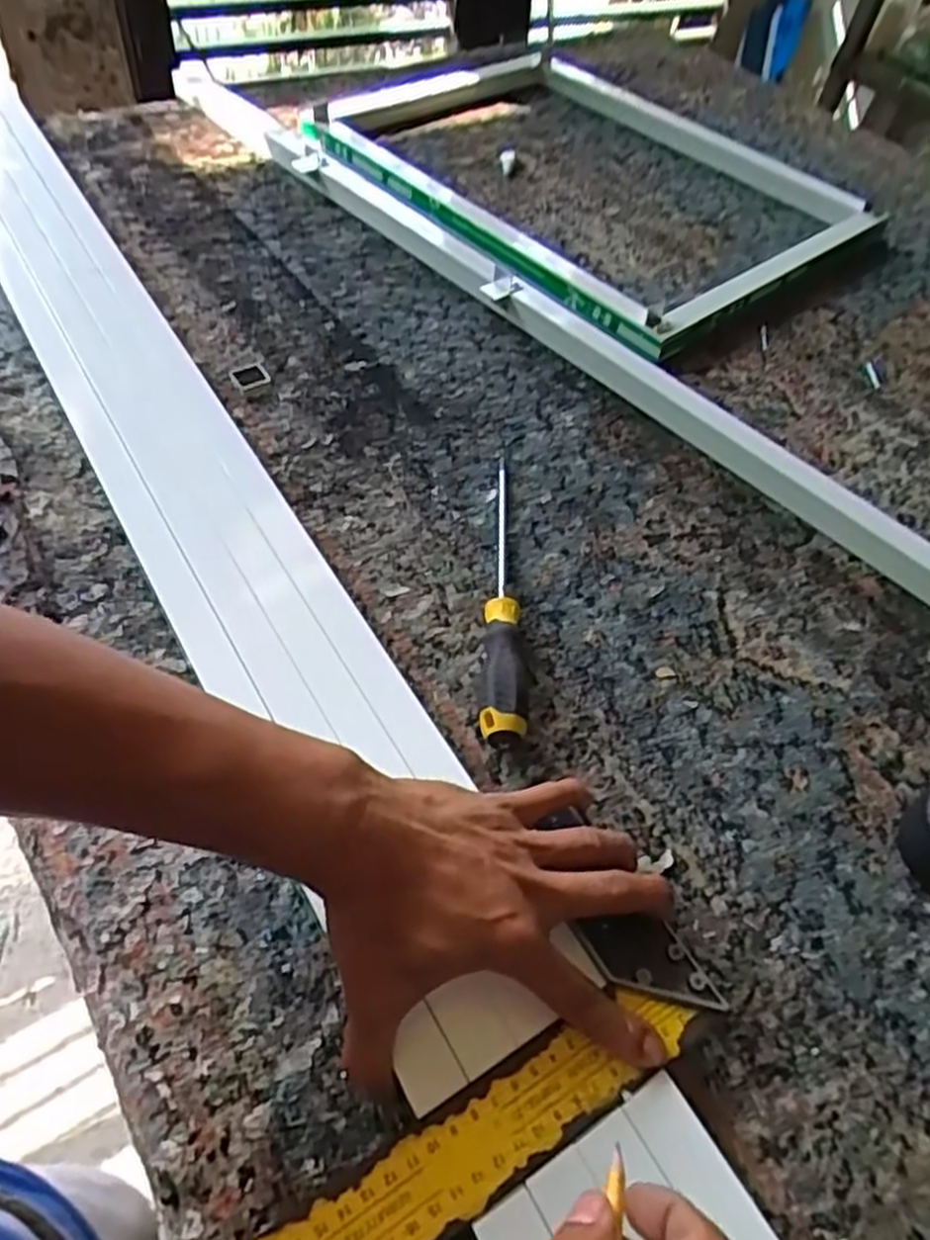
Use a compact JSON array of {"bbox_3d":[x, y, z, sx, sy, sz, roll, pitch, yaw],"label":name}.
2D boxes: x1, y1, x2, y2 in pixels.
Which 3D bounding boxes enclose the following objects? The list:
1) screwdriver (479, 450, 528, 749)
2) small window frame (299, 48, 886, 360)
[{"bbox_3d":[0.022,-0.027,0.509,0.024,0.031,0.242,3,53,-3],"label":"screwdriver"},{"bbox_3d":[0.150,-0.542,0.905,0.485,0.027,0.599,-32,62,-26],"label":"small window frame"}]

